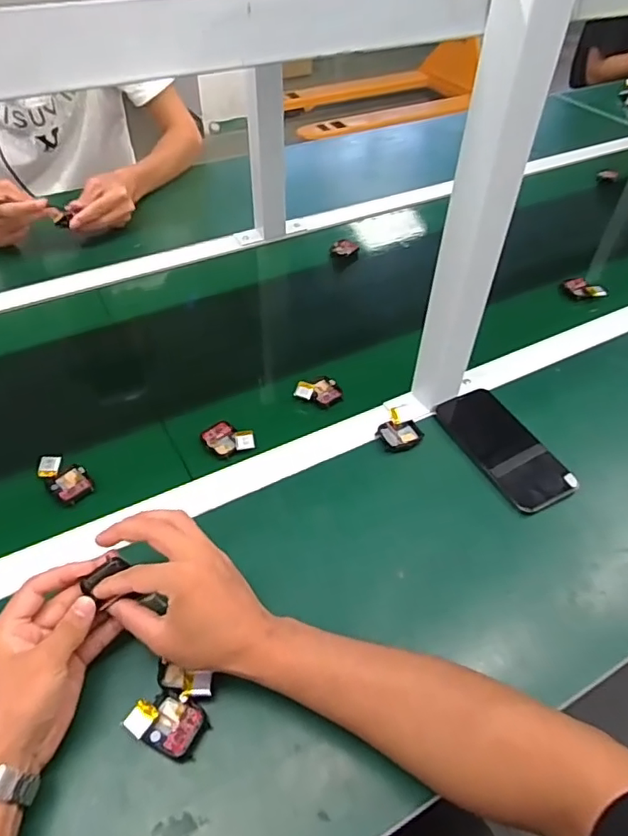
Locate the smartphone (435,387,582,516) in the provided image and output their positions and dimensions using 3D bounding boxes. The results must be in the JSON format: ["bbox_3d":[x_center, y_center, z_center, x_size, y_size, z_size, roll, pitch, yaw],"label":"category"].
[{"bbox_3d":[0.207,0.030,0.602,0.072,0.013,0.160,-20,52,-19],"label":"smartphone"}]

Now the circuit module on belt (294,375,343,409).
[{"bbox_3d":[0.007,-0.031,0.658,0.057,0.011,0.046,-23,55,-36],"label":"circuit module on belt"}]

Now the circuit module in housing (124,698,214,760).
[{"bbox_3d":[-0.110,0.229,0.412,0.053,0.017,0.035,17,49,13],"label":"circuit module in housing"}]

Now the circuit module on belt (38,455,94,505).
[{"bbox_3d":[-0.254,0.061,0.560,0.064,0.020,0.038,37,56,27],"label":"circuit module on belt"}]

